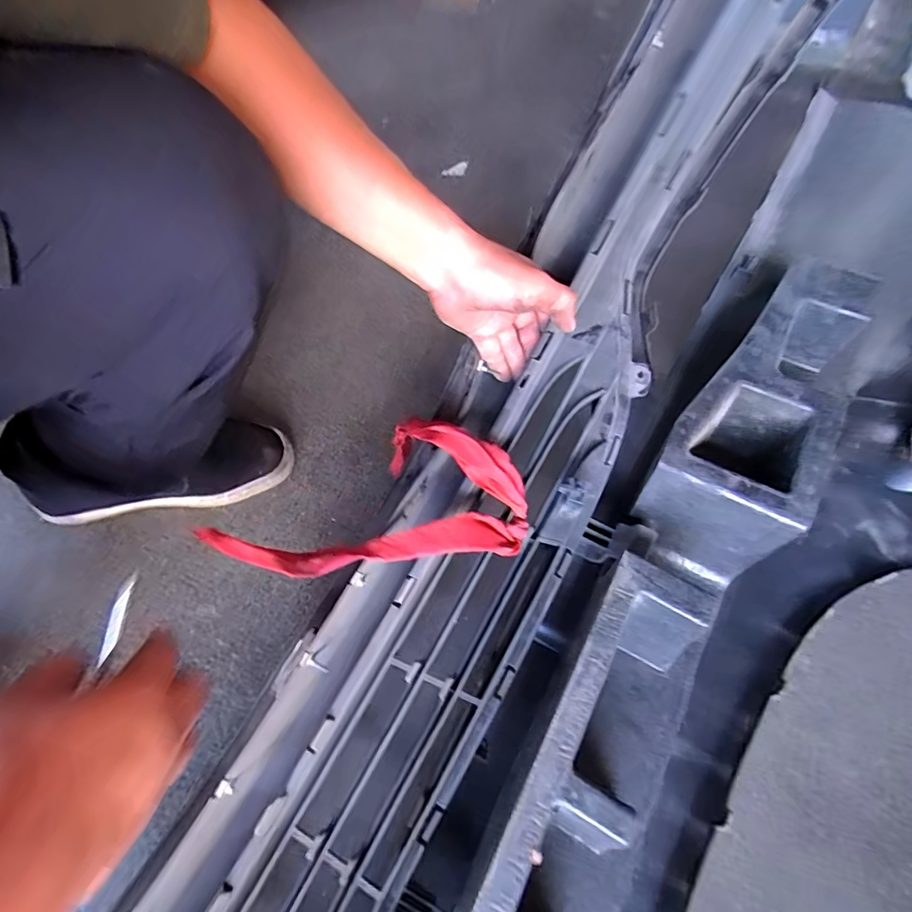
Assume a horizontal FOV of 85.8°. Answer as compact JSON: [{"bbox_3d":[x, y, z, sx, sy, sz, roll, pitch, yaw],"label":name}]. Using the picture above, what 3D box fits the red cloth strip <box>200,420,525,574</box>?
[{"bbox_3d":[-0.069,0.033,0.438,0.250,0.088,0.139,-8,59,-4],"label":"red cloth strip"}]

